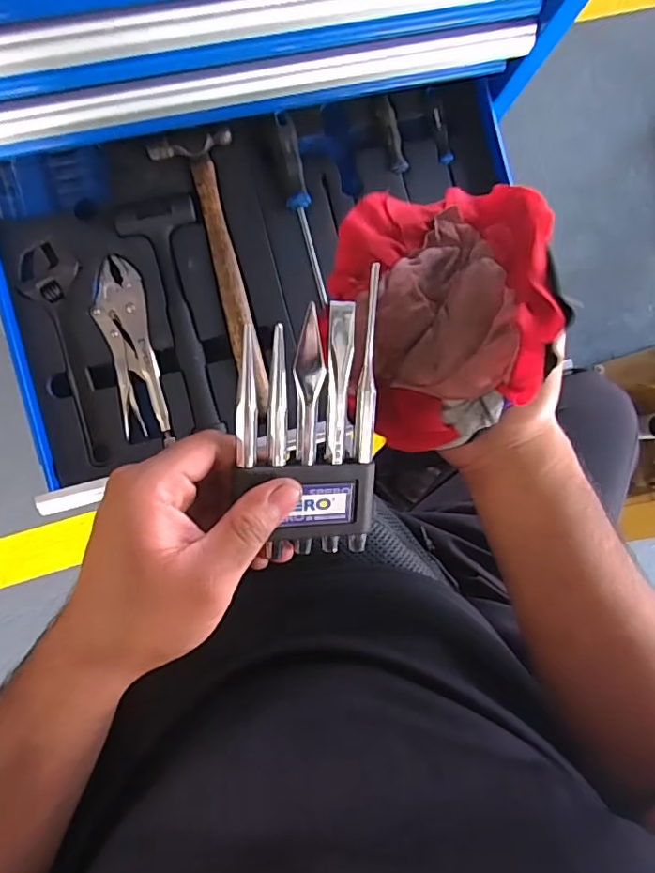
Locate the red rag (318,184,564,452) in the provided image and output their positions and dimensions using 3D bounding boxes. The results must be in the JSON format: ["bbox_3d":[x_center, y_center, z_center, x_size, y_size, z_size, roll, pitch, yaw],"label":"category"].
[{"bbox_3d":[0.055,-0.075,0.298,0.106,0.073,0.150,3,84,-2],"label":"red rag"}]

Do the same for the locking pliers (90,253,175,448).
[{"bbox_3d":[-0.222,-0.096,0.611,0.057,0.013,0.209,-12,89,-6],"label":"locking pliers"}]

